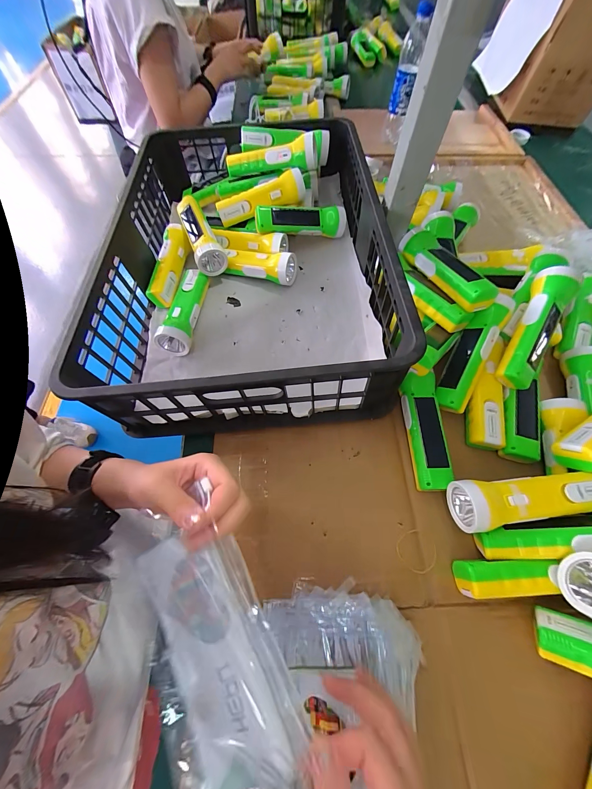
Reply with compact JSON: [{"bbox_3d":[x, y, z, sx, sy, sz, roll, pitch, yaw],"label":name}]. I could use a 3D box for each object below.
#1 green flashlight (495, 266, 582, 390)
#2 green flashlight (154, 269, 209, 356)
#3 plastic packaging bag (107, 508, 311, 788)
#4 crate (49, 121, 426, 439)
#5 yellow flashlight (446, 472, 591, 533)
[{"bbox_3d":[0.326,-0.090,0.387,0.051,0.049,0.171,25,87,12],"label":"green flashlight"},{"bbox_3d":[-0.186,-0.146,0.479,0.053,0.048,0.159,5,63,2],"label":"green flashlight"},{"bbox_3d":[-0.069,0.183,0.213,0.101,0.012,0.213,-33,73,8],"label":"plastic packaging bag"},{"bbox_3d":[-0.077,-0.243,0.469,0.390,0.145,0.570,-3,63,-2],"label":"crate"},{"bbox_3d":[0.257,0.119,0.319,0.164,0.048,0.049,-8,68,3],"label":"yellow flashlight"}]

